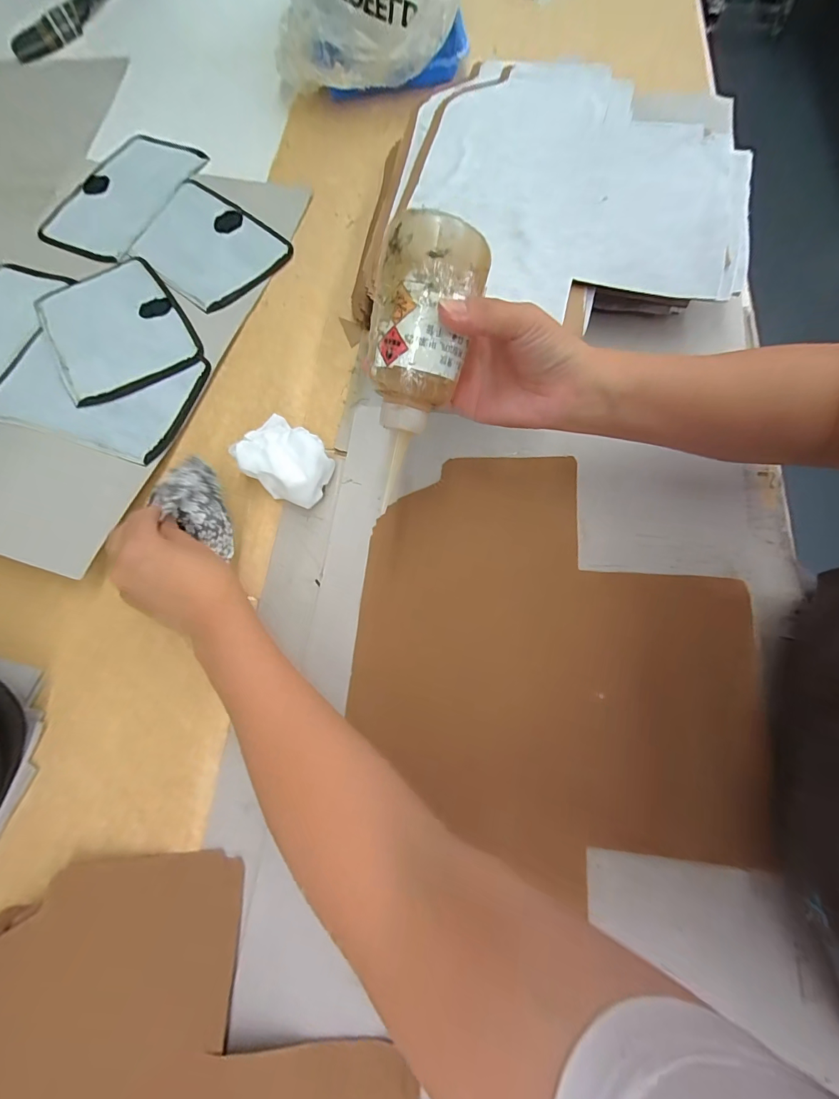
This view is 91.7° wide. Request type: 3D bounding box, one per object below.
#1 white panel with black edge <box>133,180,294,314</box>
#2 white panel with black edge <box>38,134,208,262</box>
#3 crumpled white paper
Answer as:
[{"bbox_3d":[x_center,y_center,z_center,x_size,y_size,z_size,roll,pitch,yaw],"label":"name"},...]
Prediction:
[{"bbox_3d":[-0.275,-0.391,0.523,0.209,0.011,0.140,41,81,16],"label":"white panel with black edge"},{"bbox_3d":[-0.403,-0.488,0.560,0.132,0.011,0.224,29,77,7],"label":"white panel with black edge"},{"bbox_3d":[-0.128,-0.083,0.389,0.083,0.051,0.061,32,77,10],"label":"crumpled white paper"}]

